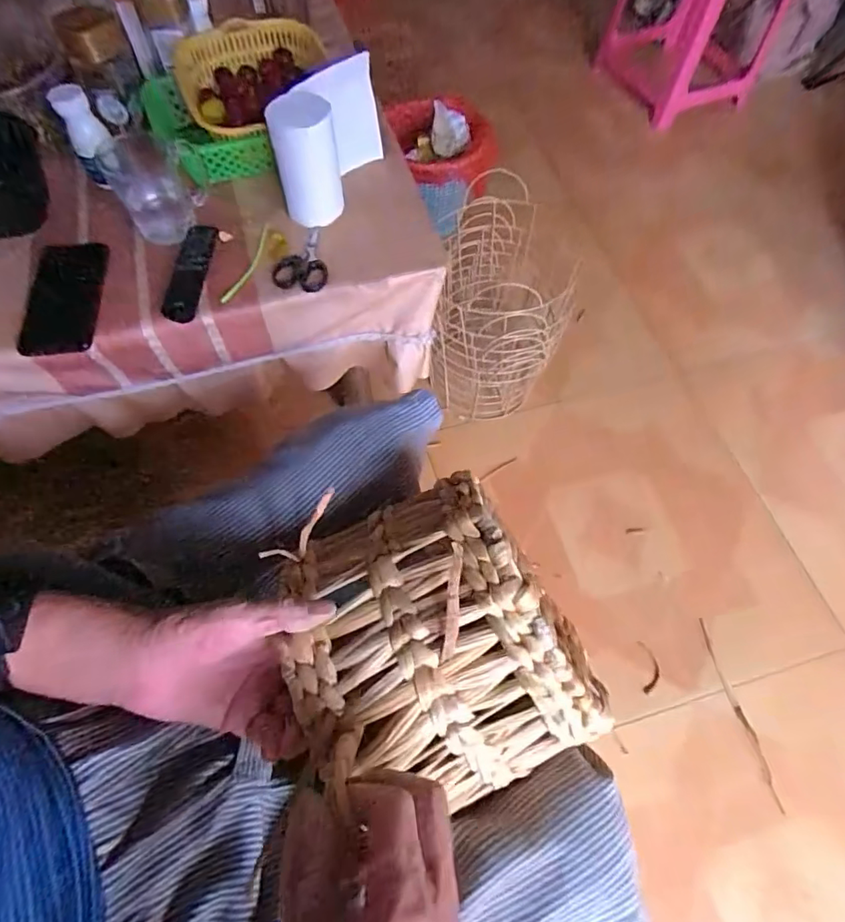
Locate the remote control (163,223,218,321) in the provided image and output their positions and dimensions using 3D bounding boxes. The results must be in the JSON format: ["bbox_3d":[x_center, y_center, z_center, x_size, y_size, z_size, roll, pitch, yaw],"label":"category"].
[{"bbox_3d":[-0.278,-0.231,0.607,0.045,0.019,0.146,-1,64,-2],"label":"remote control"}]

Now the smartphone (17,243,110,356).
[{"bbox_3d":[-0.418,-0.190,0.589,0.085,0.014,0.159,-6,65,-4],"label":"smartphone"}]

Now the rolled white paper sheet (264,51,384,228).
[{"bbox_3d":[-0.118,-0.410,0.645,0.072,0.128,0.168,19,65,8],"label":"rolled white paper sheet"}]

